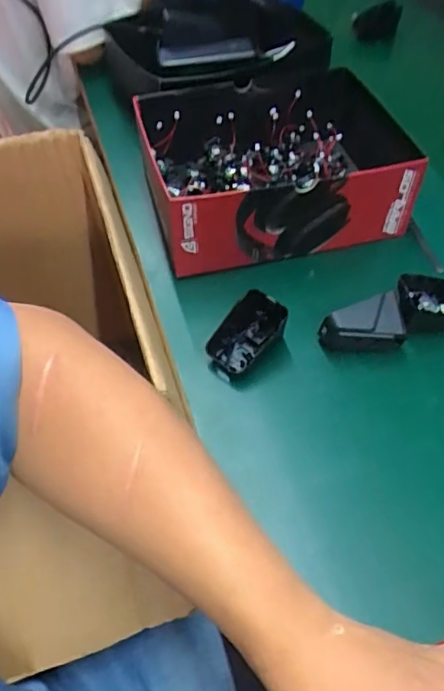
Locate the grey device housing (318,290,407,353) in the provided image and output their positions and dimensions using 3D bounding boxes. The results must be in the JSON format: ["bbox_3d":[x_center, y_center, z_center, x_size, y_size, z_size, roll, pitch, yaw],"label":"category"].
[{"bbox_3d":[0.117,-0.013,0.454,0.060,0.046,0.031,-13,52,-5],"label":"grey device housing"}]

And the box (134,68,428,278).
[{"bbox_3d":[0.057,-0.181,0.561,0.256,0.094,0.188,-15,53,-6],"label":"box"}]

